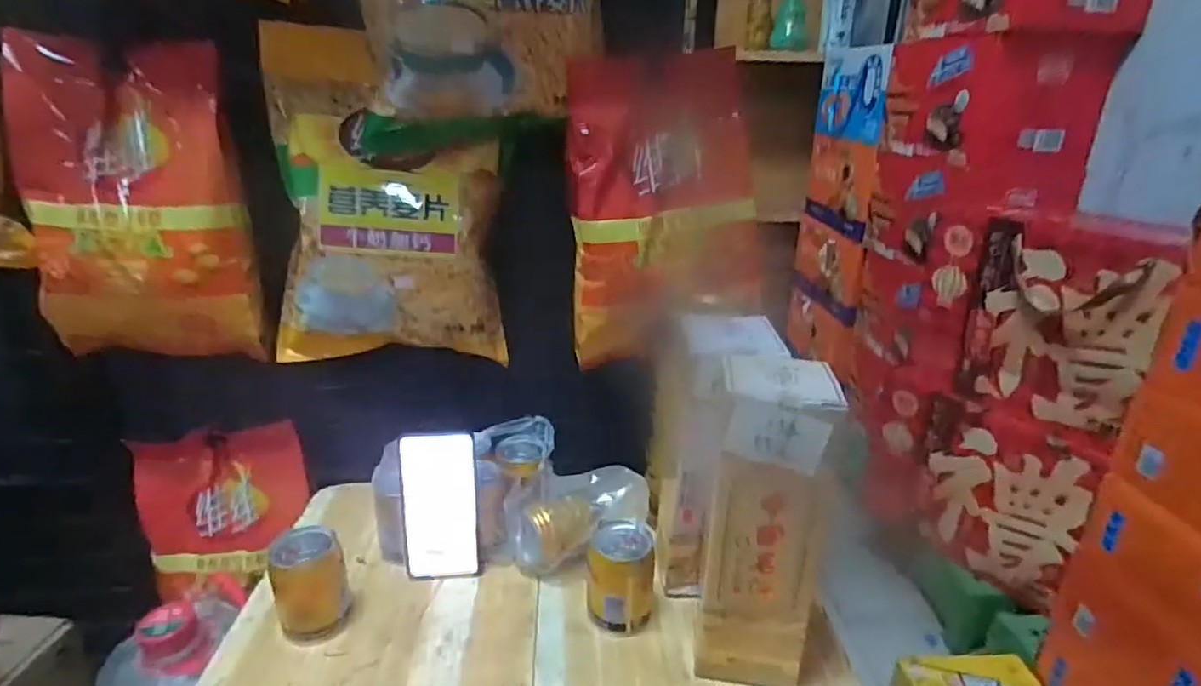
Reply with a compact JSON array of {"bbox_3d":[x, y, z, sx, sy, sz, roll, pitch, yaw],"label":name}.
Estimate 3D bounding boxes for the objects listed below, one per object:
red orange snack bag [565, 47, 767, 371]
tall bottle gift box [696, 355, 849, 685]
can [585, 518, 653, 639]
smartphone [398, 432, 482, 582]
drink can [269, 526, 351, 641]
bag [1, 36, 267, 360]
[{"bbox_3d":[0.082,-0.159,0.764,0.242,0.334,0.068,-6,23,-17],"label":"red orange snack bag"},{"bbox_3d":[0.140,0.157,0.541,0.092,0.273,0.081,6,23,12],"label":"tall bottle gift box"},{"bbox_3d":[0.020,0.230,0.622,0.063,0.094,0.066,1,22,0],"label":"can"},{"bbox_3d":[-0.168,0.174,0.663,0.076,0.163,0.013,-1,9,-7],"label":"smartphone"},{"bbox_3d":[-0.274,0.231,0.600,0.059,0.093,0.062,-10,25,-24],"label":"drink can"},{"bbox_3d":[-0.527,-0.166,0.721,0.232,0.374,0.070,-2,12,-6],"label":"bag"}]

